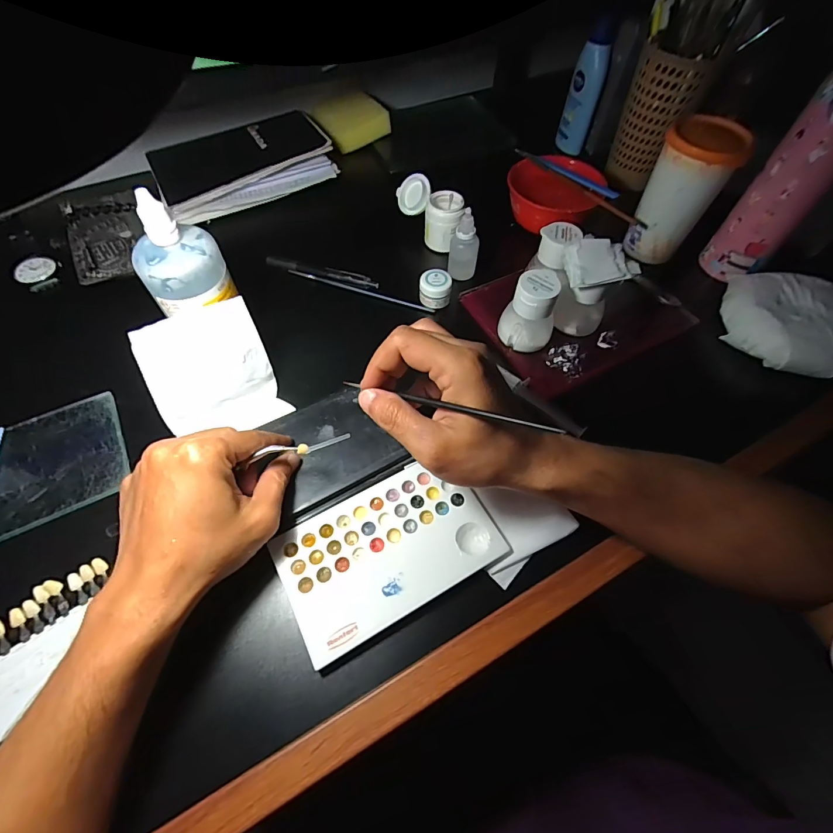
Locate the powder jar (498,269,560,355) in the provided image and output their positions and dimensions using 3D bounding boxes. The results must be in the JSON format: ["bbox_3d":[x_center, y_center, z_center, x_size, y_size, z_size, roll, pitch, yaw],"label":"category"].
[{"bbox_3d":[0.104,-0.095,0.385,0.049,0.065,0.041,21,61,10],"label":"powder jar"}]

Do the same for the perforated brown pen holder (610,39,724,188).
[{"bbox_3d":[0.290,-0.365,0.511,0.076,0.136,0.069,29,63,14],"label":"perforated brown pen holder"}]

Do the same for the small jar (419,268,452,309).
[{"bbox_3d":[0.019,-0.133,0.434,0.031,0.028,0.030,1,59,-1],"label":"small jar"}]

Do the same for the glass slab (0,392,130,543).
[{"bbox_3d":[-0.341,0.055,0.324,0.203,0.008,0.103,-25,63,-16],"label":"glass slab"}]

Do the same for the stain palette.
[{"bbox_3d":[-0.020,0.095,0.304,0.149,0.006,0.094,-26,62,-15],"label":"stain palette"}]

